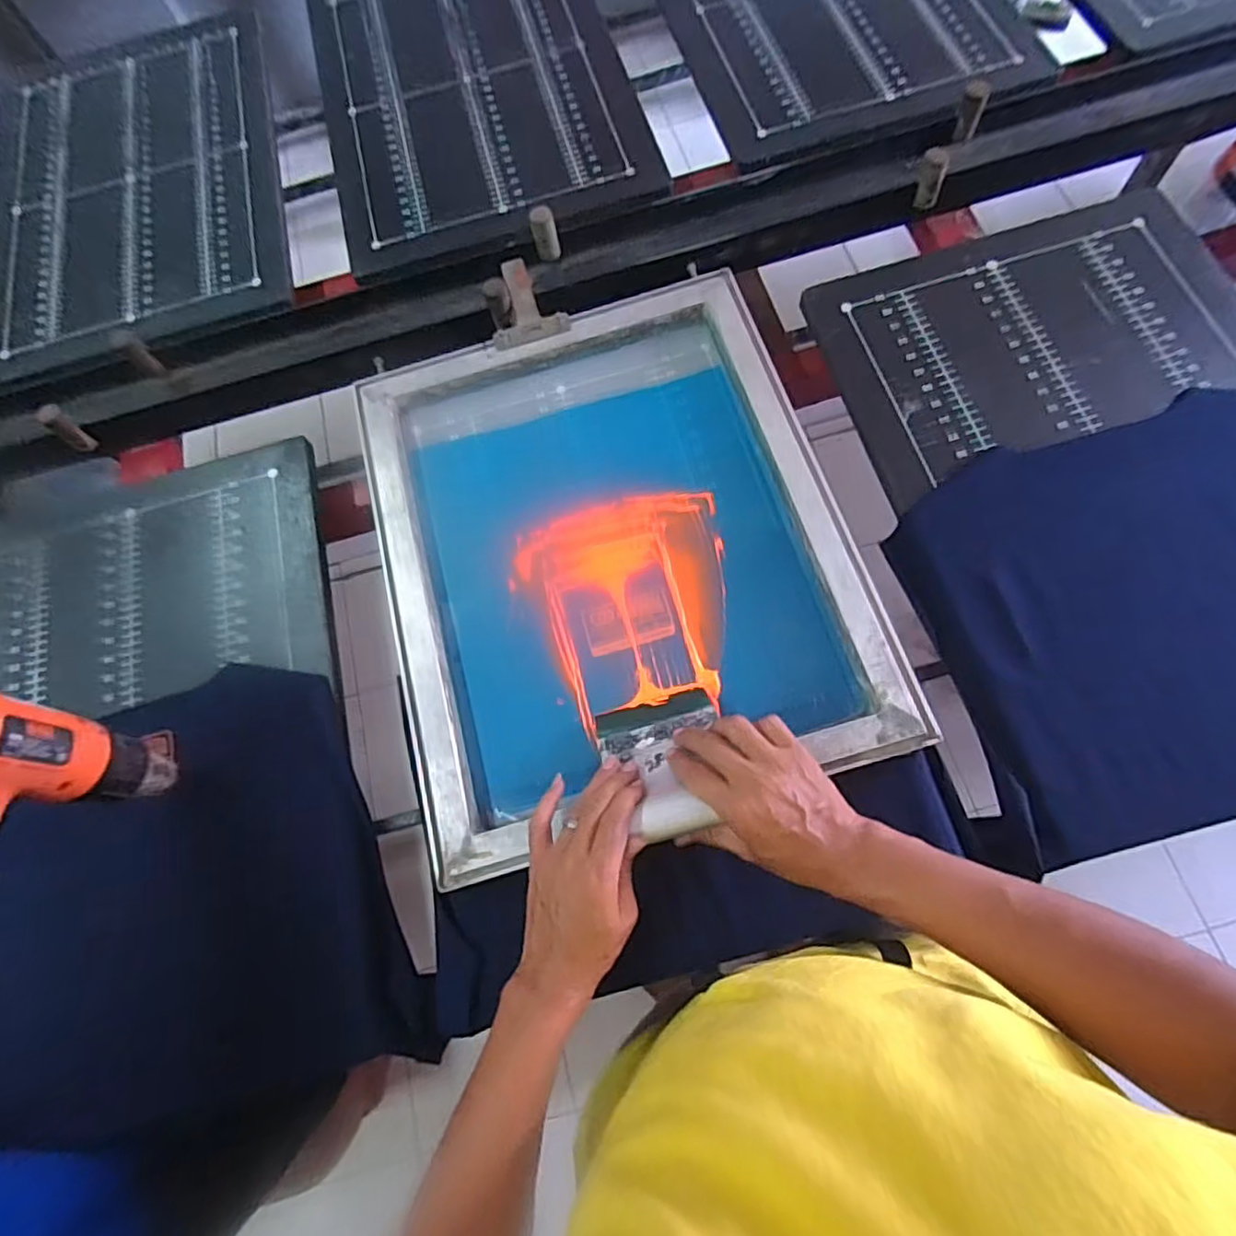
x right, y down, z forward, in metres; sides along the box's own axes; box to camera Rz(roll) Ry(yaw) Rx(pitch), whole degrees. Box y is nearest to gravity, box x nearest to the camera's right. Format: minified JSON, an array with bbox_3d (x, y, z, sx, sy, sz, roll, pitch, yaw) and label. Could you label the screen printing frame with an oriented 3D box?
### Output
[{"bbox_3d":[-0.011,-0.070,0.599,0.409,0.035,0.493,-17,71,1],"label":"screen printing frame"}]

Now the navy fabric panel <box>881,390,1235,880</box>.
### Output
[{"bbox_3d":[0.484,-0.011,0.552,0.430,0.040,0.340,-15,72,2],"label":"navy fabric panel"}]

